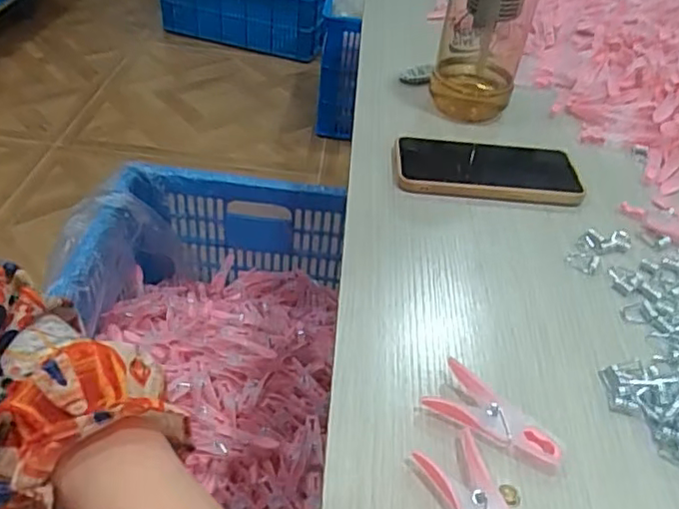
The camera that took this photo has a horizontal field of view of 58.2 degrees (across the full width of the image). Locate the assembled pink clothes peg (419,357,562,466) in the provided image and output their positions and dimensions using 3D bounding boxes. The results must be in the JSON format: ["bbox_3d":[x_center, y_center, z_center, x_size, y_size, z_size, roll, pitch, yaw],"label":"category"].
[{"bbox_3d":[0.085,0.093,0.338,0.074,0.017,0.034,31,47,25],"label":"assembled pink clothes peg"}]

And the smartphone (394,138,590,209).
[{"bbox_3d":[0.126,-0.076,0.534,0.154,0.014,0.080,6,41,-2],"label":"smartphone"}]

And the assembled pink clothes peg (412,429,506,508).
[{"bbox_3d":[0.072,0.124,0.301,0.039,0.014,0.077,-16,46,-24],"label":"assembled pink clothes peg"}]

